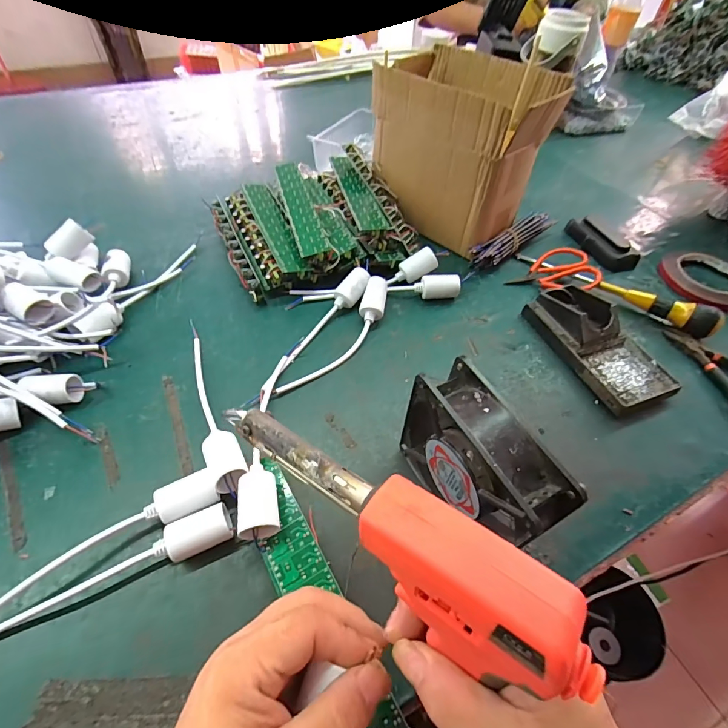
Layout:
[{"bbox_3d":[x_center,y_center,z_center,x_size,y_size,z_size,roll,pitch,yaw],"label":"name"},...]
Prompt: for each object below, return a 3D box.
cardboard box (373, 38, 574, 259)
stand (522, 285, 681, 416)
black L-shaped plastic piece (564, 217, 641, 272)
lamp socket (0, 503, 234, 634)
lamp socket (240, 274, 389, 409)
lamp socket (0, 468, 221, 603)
[{"bbox_3d":[0.128,-0.283,0.524,0.197,0.201,0.155,35,58,22],"label":"cardboard box"},{"bbox_3d":[0.255,-0.025,0.427,0.079,0.042,0.155,-17,55,-16],"label":"stand"},{"bbox_3d":[0.332,-0.172,0.555,0.042,0.024,0.107,-17,55,-16],"label":"black L-shaped plastic piece"},{"bbox_3d":[-0.194,0.151,0.279,0.199,0.024,0.028,-17,55,-15],"label":"lamp socket"},{"bbox_3d":[-0.035,-0.023,0.410,0.039,0.034,0.201,32,57,20],"label":"lamp socket"},{"bbox_3d":[-0.205,0.134,0.289,0.193,0.029,0.036,-24,57,-20],"label":"lamp socket"}]

